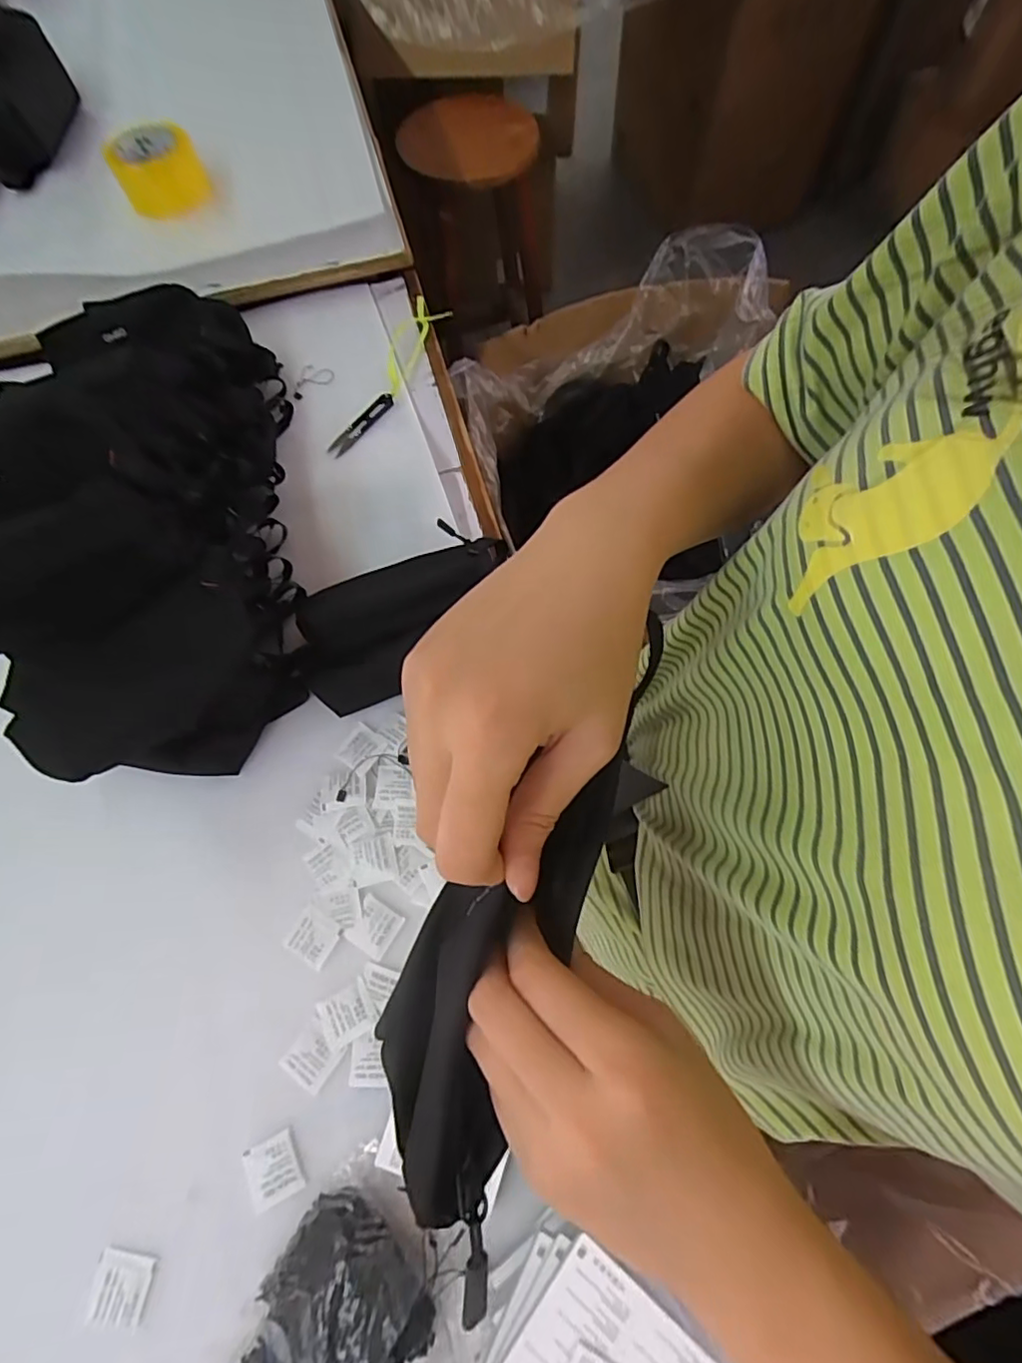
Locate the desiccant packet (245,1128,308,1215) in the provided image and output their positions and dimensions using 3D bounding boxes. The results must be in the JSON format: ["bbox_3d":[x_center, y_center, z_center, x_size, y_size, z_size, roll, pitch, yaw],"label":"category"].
[{"bbox_3d":[-0.177,0.364,0.446,0.039,0.009,0.040,-27,70,-8],"label":"desiccant packet"}]

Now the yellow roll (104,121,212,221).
[{"bbox_3d":[-0.471,-0.686,0.802,0.109,0.066,0.105,0,68,1],"label":"yellow roll"}]

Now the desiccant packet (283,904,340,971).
[{"bbox_3d":[-0.167,0.216,0.505,0.039,0.007,0.038,29,72,13],"label":"desiccant packet"}]

